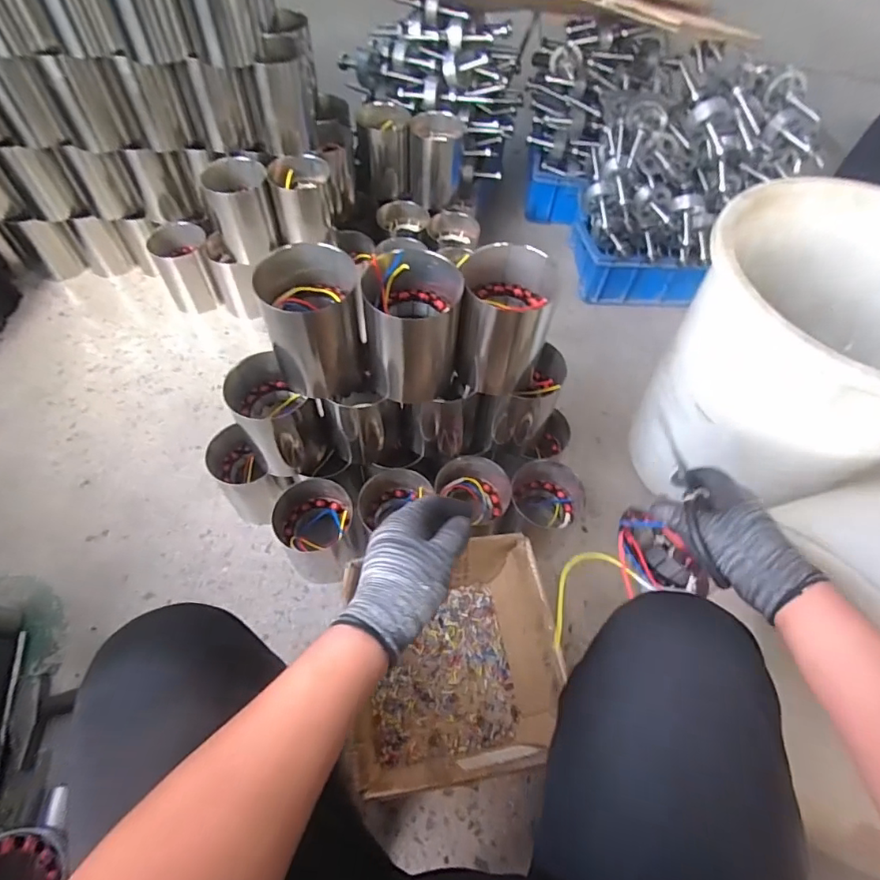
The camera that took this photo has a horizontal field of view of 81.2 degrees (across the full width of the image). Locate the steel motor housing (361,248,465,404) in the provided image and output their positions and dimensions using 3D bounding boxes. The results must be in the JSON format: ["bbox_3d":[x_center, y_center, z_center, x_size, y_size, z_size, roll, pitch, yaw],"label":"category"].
[{"bbox_3d":[-0.035,-0.145,0.685,0.121,0.171,0.112,0,58,-3],"label":"steel motor housing"}]

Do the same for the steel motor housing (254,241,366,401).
[{"bbox_3d":[-0.162,-0.149,0.691,0.114,0.195,0.108,-4,58,-6],"label":"steel motor housing"}]

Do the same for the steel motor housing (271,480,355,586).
[{"bbox_3d":[-0.207,0.152,0.867,0.109,0.160,0.128,14,58,6],"label":"steel motor housing"}]

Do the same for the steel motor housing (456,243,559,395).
[{"bbox_3d":[0.084,-0.161,0.704,0.115,0.162,0.122,7,58,2],"label":"steel motor housing"}]

